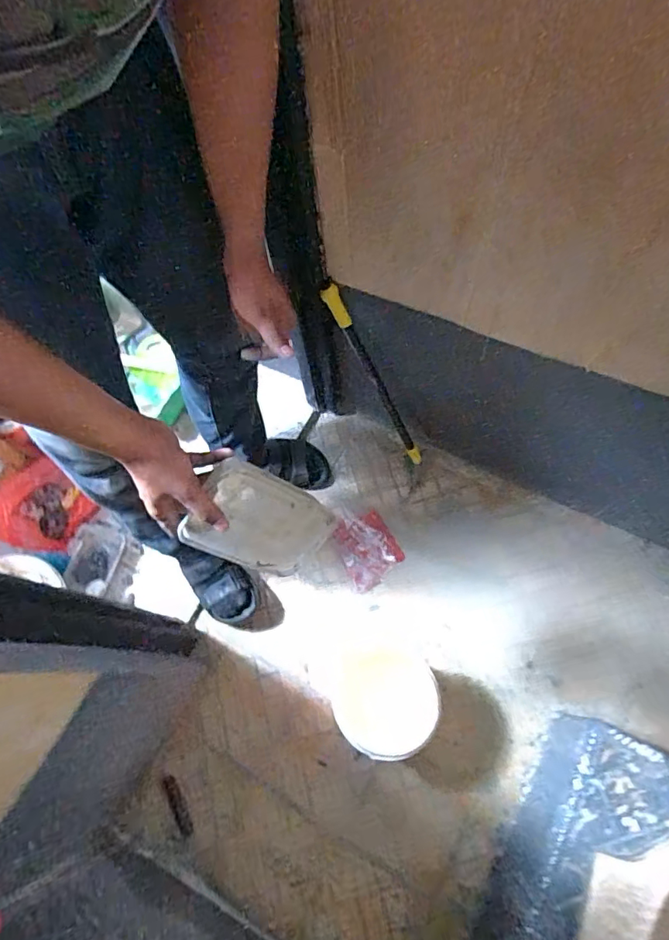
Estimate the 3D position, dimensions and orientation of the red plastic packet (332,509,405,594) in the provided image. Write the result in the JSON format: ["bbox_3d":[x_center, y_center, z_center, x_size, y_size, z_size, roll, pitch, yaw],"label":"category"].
[{"bbox_3d":[0.076,0.186,1.201,0.137,0.012,0.166,-27,70,-8],"label":"red plastic packet"}]

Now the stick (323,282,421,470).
[{"bbox_3d":[0.090,-0.173,1.044,0.033,0.483,0.035,25,69,44],"label":"stick"}]

